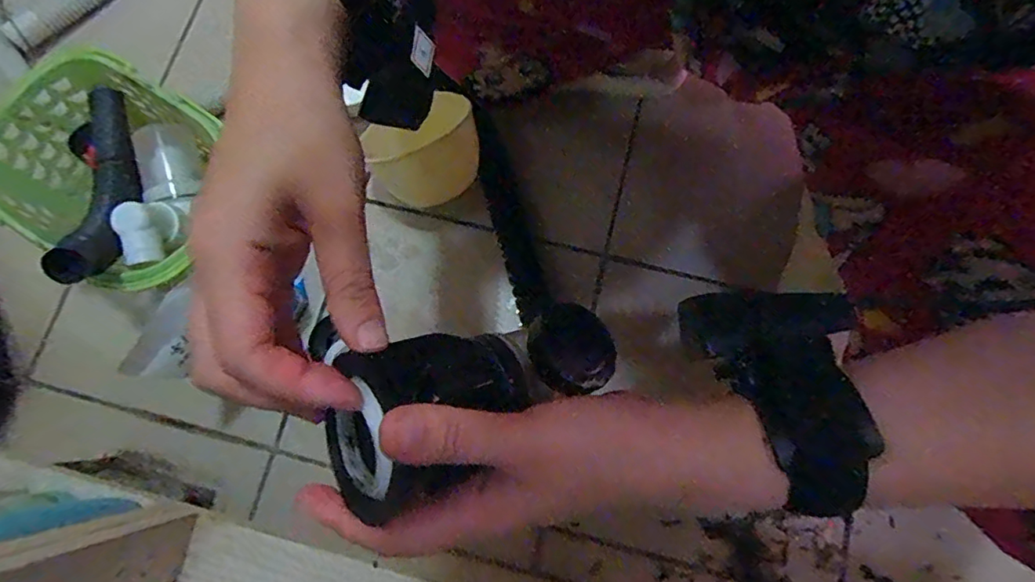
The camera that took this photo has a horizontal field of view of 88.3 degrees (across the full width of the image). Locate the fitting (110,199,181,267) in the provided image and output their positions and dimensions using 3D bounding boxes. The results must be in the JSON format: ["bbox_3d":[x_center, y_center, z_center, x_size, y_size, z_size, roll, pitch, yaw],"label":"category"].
[{"bbox_3d":[-0.344,-0.056,0.495,0.034,0.043,0.063,-13,77,-2],"label":"fitting"}]

